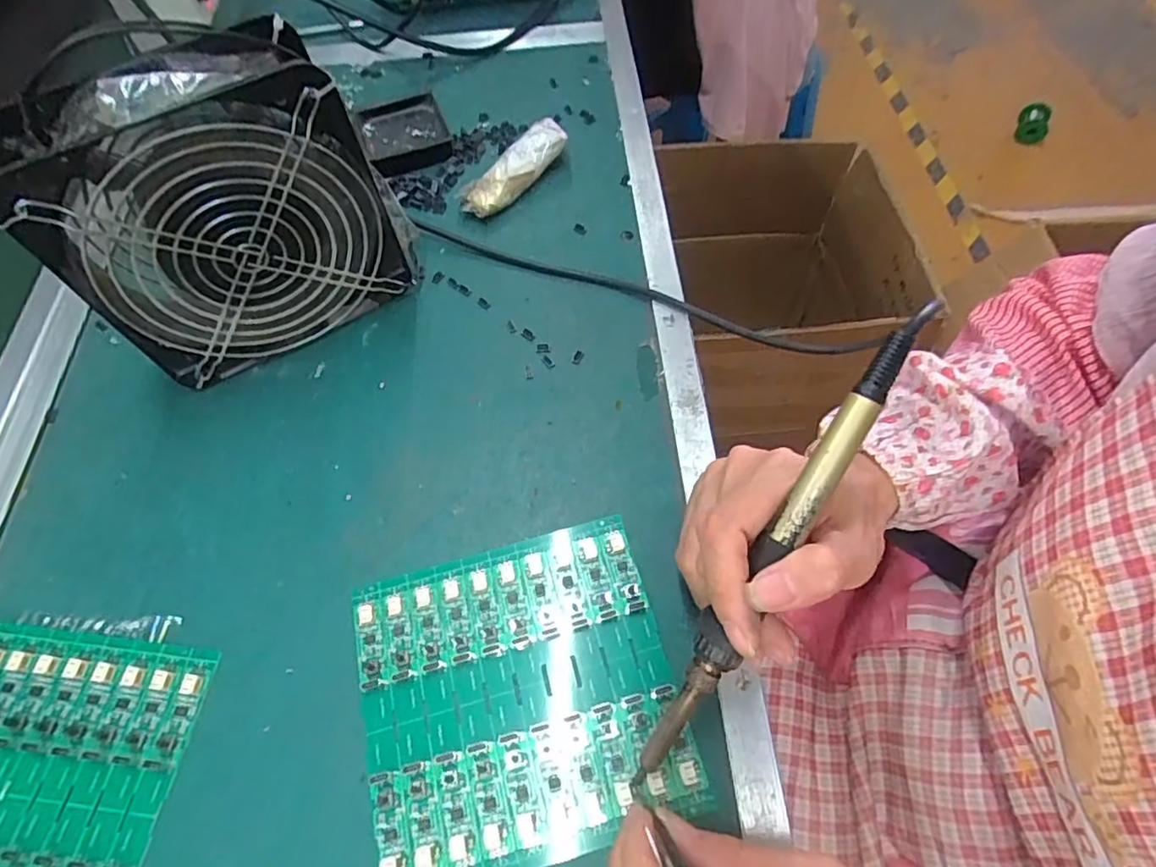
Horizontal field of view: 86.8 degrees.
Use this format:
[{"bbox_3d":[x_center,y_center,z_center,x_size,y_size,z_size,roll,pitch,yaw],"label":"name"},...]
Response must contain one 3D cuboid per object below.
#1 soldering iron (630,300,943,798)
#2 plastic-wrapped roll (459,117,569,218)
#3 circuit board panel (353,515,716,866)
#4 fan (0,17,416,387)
[{"bbox_3d":[0.075,0.048,0.241,0.016,0.028,0.224,31,98,18],"label":"soldering iron"},{"bbox_3d":[-0.044,-0.186,0.427,0.027,0.021,0.089,36,68,20],"label":"plastic-wrapped roll"},{"bbox_3d":[-0.027,0.115,0.278,0.137,0.005,0.133,-17,62,-6],"label":"circuit board panel"},{"bbox_3d":[-0.183,-0.114,0.326,0.156,0.155,0.068,-34,65,-15],"label":"fan"}]

